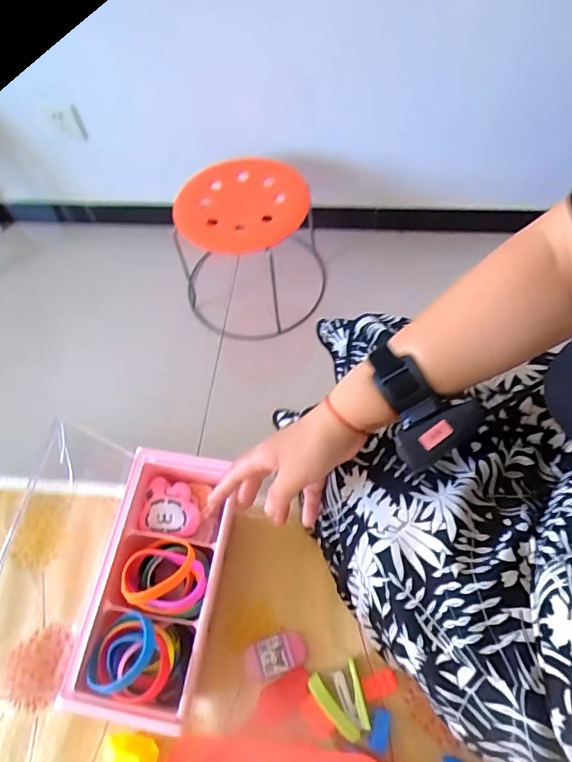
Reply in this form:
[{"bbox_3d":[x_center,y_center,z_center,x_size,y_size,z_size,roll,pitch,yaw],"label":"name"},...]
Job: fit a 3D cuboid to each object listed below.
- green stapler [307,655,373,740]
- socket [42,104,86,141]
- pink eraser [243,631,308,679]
[{"bbox_3d":[0.051,0.293,0.441,0.044,0.022,0.058,-20,63,-7],"label":"green stapler"},{"bbox_3d":[-0.476,-0.560,1.046,0.064,0.086,0.015,11,64,9],"label":"socket"},{"bbox_3d":[-0.010,0.266,0.470,0.061,0.010,0.032,-16,63,-5],"label":"pink eraser"}]

